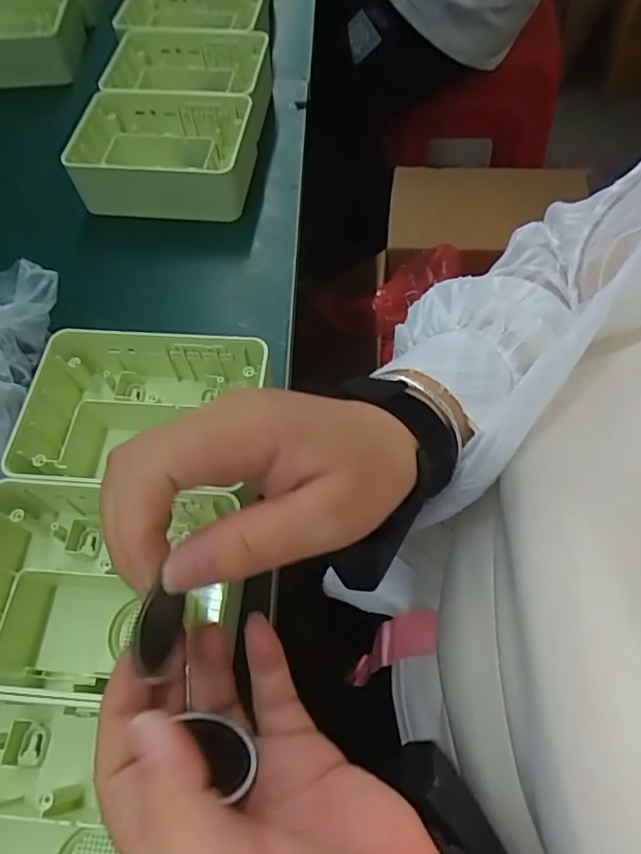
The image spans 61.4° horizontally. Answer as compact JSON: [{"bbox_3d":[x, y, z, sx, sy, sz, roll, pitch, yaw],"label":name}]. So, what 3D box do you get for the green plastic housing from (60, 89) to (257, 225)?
[{"bbox_3d":[-0.133,-0.233,0.466,0.138,0.052,0.104,2,60,3],"label":"green plastic housing"}]

